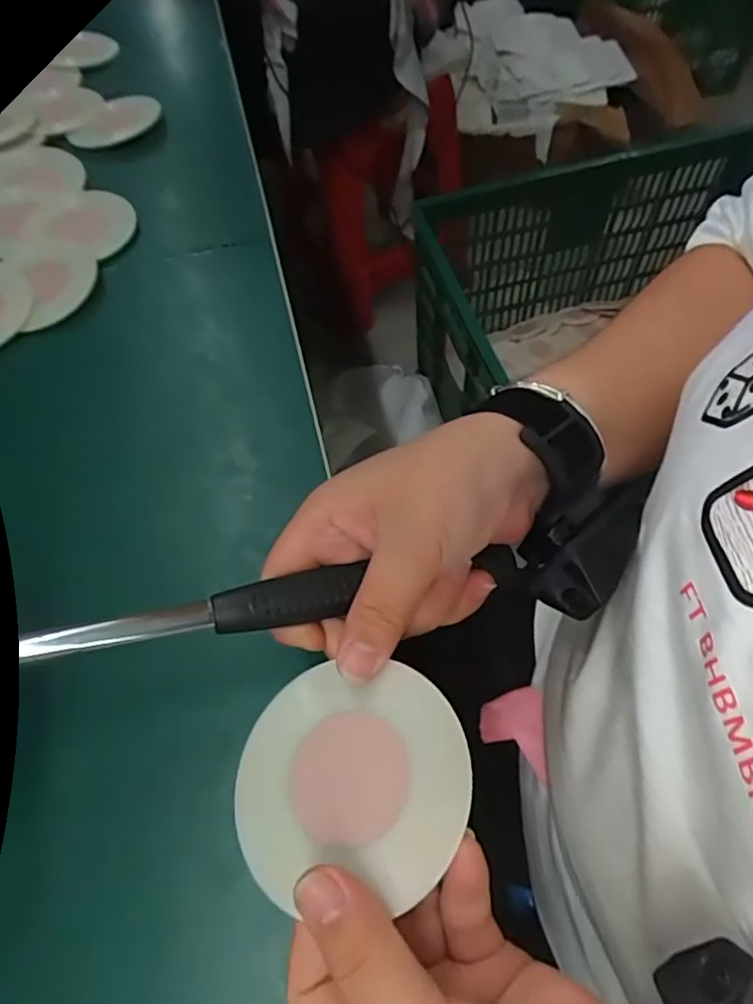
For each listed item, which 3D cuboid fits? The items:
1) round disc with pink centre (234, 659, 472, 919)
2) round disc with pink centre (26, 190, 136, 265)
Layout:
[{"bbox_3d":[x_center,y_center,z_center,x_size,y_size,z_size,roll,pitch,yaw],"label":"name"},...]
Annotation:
[{"bbox_3d":[-0.009,0.098,0.216,0.082,0.004,0.076,-8,53,12],"label":"round disc with pink centre"},{"bbox_3d":[-0.233,-0.219,0.475,0.073,0.006,0.084,24,60,7],"label":"round disc with pink centre"}]

